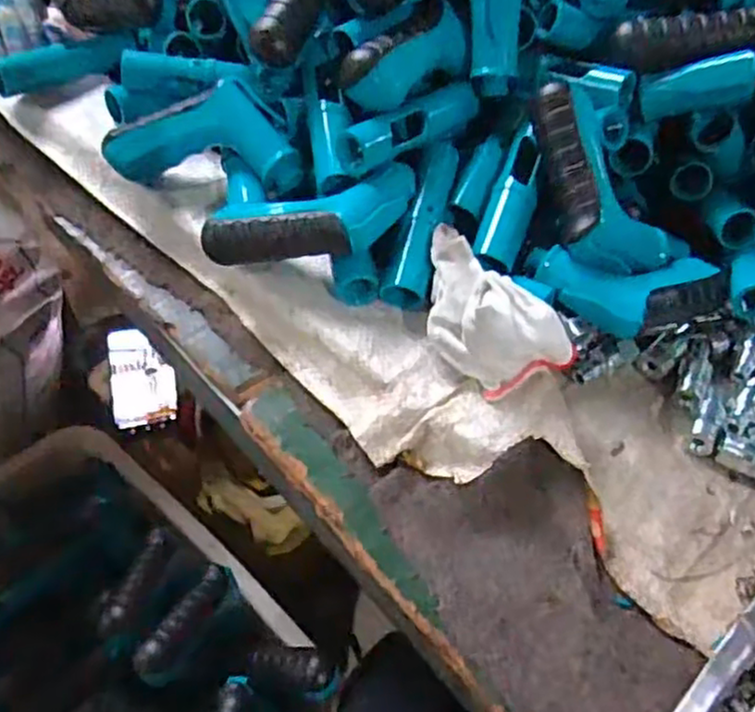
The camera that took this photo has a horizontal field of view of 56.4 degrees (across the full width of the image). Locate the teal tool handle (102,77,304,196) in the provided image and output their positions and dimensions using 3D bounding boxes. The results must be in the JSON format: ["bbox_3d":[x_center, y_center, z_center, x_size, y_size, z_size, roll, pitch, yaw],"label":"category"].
[{"bbox_3d":[-0.123,-0.149,0.510,0.143,0.069,0.057,10,52,3],"label":"teal tool handle"}]

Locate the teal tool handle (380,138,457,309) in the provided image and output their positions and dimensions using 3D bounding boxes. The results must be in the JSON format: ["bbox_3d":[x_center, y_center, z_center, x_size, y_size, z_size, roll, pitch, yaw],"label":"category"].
[{"bbox_3d":[0.033,-0.091,0.475,0.029,0.024,0.119,14,72,7],"label":"teal tool handle"}]

